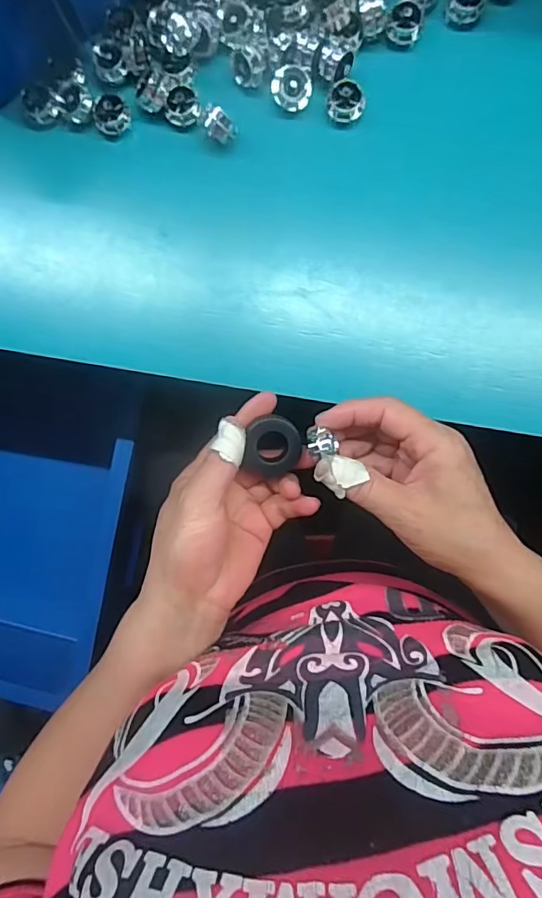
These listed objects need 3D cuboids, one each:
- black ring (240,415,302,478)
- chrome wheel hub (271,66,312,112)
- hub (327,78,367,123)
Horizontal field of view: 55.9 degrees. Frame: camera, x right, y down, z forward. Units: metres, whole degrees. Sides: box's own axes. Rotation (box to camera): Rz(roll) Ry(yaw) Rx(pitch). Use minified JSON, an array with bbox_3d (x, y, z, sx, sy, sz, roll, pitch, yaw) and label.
[{"bbox_3d":[0.002,-0.002,0.327,0.034,0.015,0.037,-4,88,3],"label":"black ring"},{"bbox_3d":[0.013,-0.237,0.337,0.025,0.011,0.025,7,115,-2],"label":"chrome wheel hub"},{"bbox_3d":[0.050,-0.228,0.337,0.024,0.015,0.022,0,90,6],"label":"hub"}]

